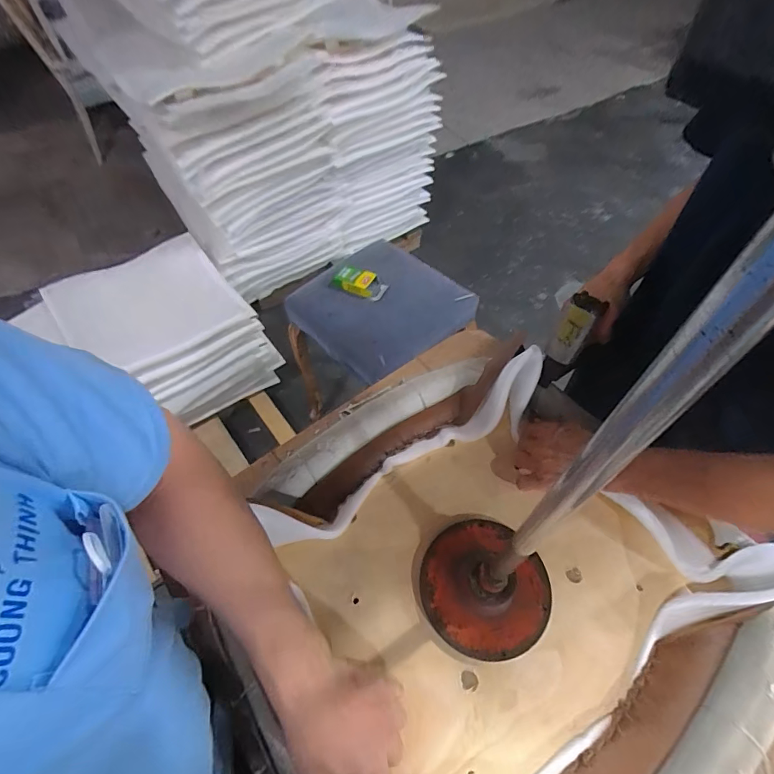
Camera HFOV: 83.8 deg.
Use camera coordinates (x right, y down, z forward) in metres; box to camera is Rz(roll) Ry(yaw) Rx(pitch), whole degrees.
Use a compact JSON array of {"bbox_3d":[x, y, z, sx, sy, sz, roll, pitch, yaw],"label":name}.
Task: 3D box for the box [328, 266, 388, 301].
[{"bbox_3d":[-0.083,-0.316,1.313,0.170,0.059,0.072,15,55,-6],"label":"box"}]

